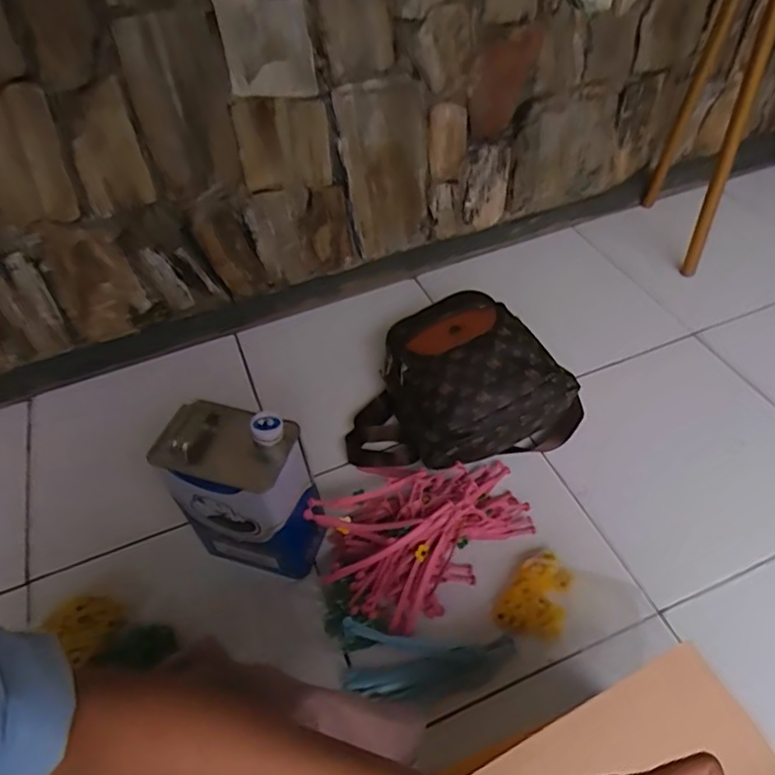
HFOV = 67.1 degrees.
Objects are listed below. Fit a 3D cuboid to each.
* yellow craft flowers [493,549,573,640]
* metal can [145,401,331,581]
[{"bbox_3d":[0.198,0.273,0.780,0.086,0.021,0.112,15,52,17],"label":"yellow craft flowers"},{"bbox_3d":[-0.183,0.140,0.775,0.171,0.249,0.106,13,51,16],"label":"metal can"}]

